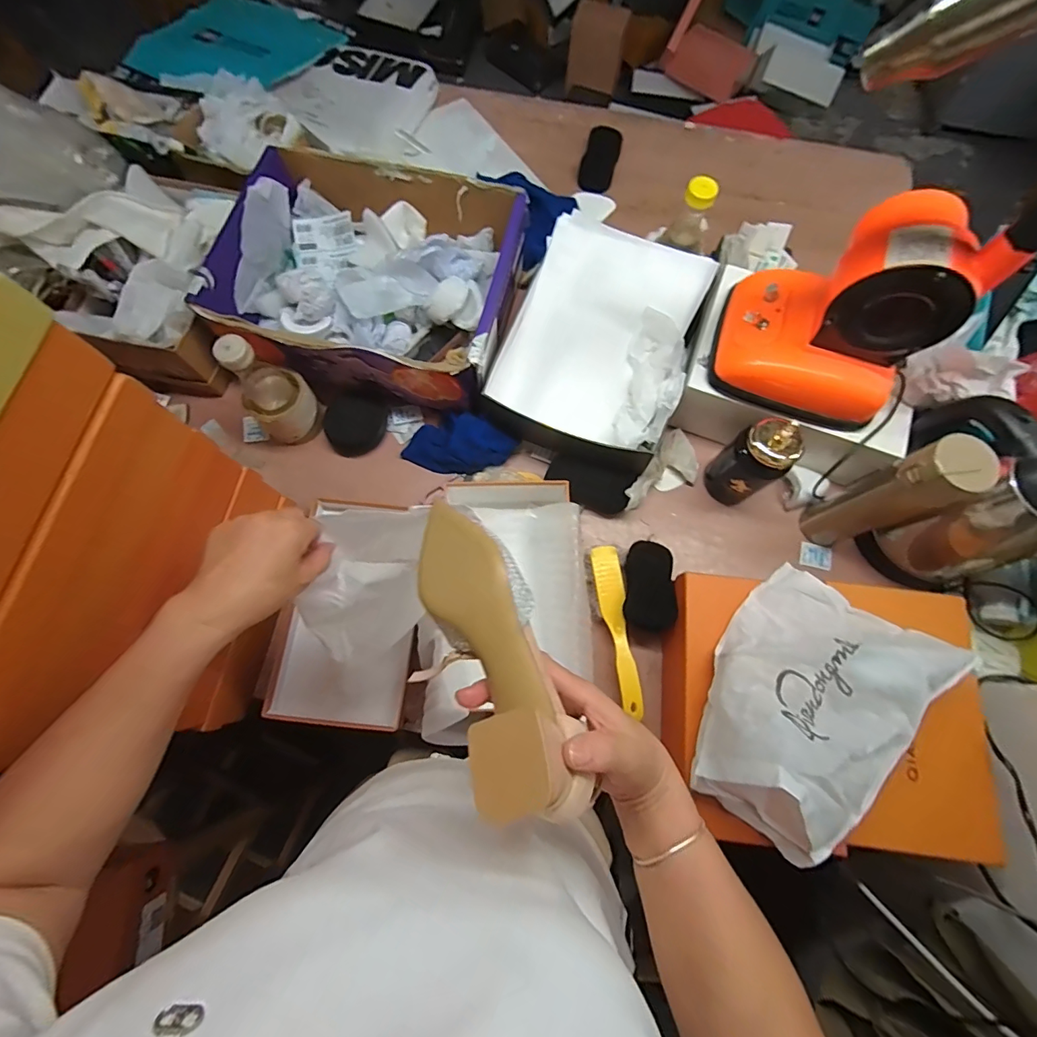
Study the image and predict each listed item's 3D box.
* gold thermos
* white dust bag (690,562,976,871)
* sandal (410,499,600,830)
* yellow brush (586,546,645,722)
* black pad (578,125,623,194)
[{"bbox_3d":[0.453,-0.023,0.579,0.069,0.235,0.068,-17,75,-5],"label":"gold thermos"},{"bbox_3d":[0.303,0.188,0.479,0.183,0.123,0.276,42,78,10],"label":"white dust bag"},{"bbox_3d":[-0.022,0.087,0.337,0.071,0.070,0.232,-20,53,-6],"label":"sandal"},{"bbox_3d":[0.127,0.148,0.630,0.041,0.035,0.216,-6,74,-2],"label":"yellow brush"},{"bbox_3d":[0.153,-0.674,0.880,0.067,0.030,0.132,16,75,4],"label":"black pad"}]

